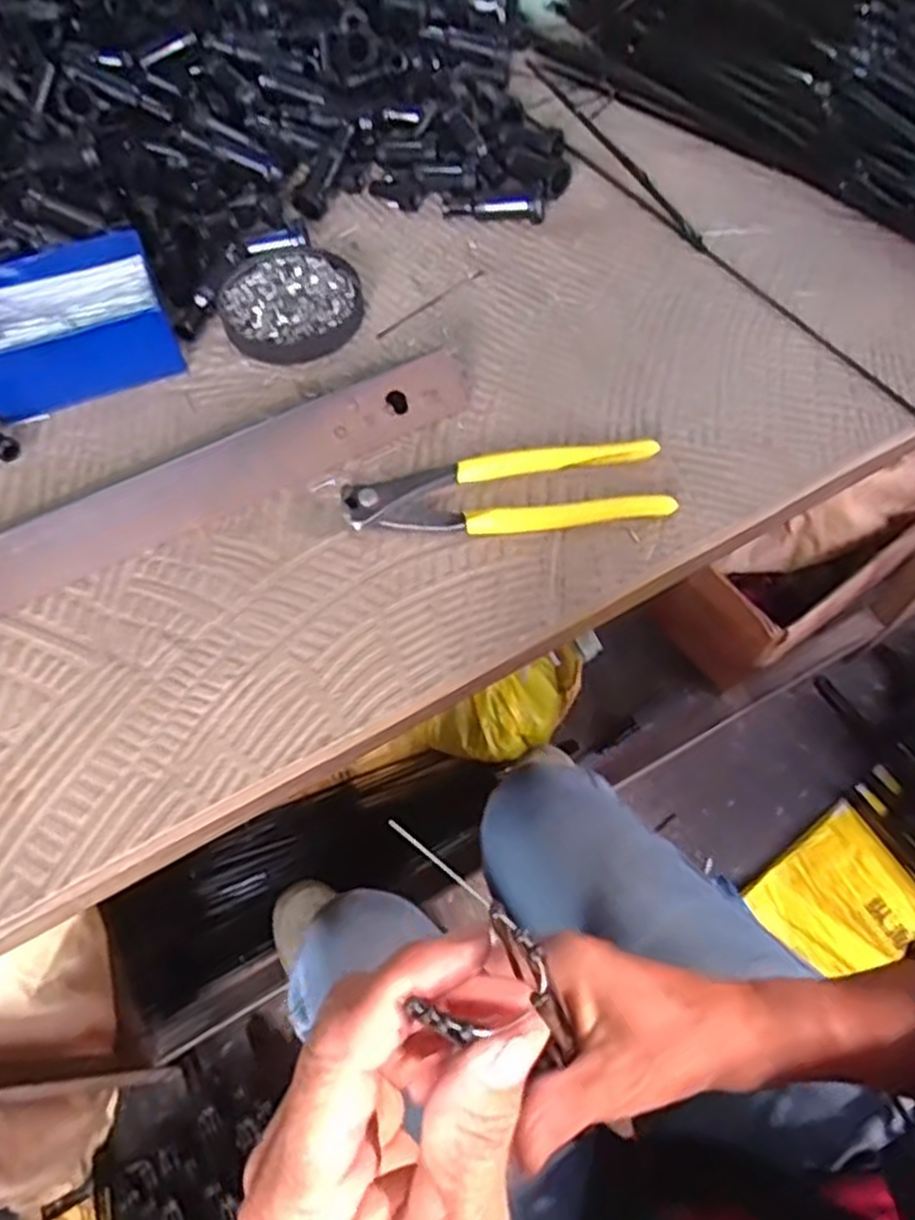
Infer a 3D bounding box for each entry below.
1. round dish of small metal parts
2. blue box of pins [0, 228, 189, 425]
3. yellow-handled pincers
[{"bbox_3d":[-0.101,-0.188,0.484,0.084,0.012,0.083,-1,62,1],"label":"round dish of small metal parts"},{"bbox_3d":[-0.226,-0.166,0.459,0.110,0.046,0.080,-19,63,-8],"label":"blue box of pins"},{"bbox_3d":[0.025,-0.062,0.409,0.163,0.012,0.047,-7,62,-2],"label":"yellow-handled pincers"}]

